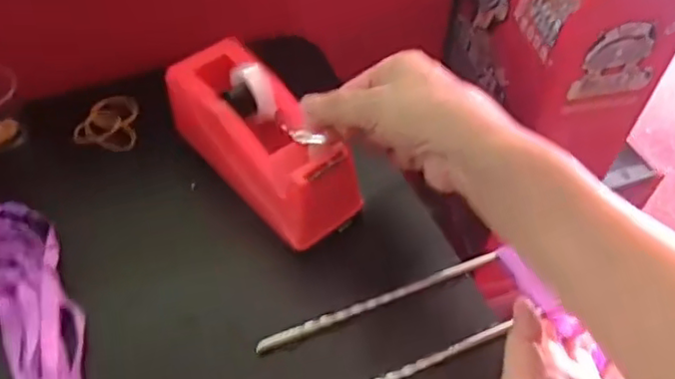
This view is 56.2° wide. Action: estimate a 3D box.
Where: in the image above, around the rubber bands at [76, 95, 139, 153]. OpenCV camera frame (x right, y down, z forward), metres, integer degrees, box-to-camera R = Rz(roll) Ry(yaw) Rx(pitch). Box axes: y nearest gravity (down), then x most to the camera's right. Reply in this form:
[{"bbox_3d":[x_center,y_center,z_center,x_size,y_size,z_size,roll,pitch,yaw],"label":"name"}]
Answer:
[{"bbox_3d":[-0.176,-0.055,0.503,0.050,0.009,0.054,1,51,-1],"label":"rubber bands"}]

